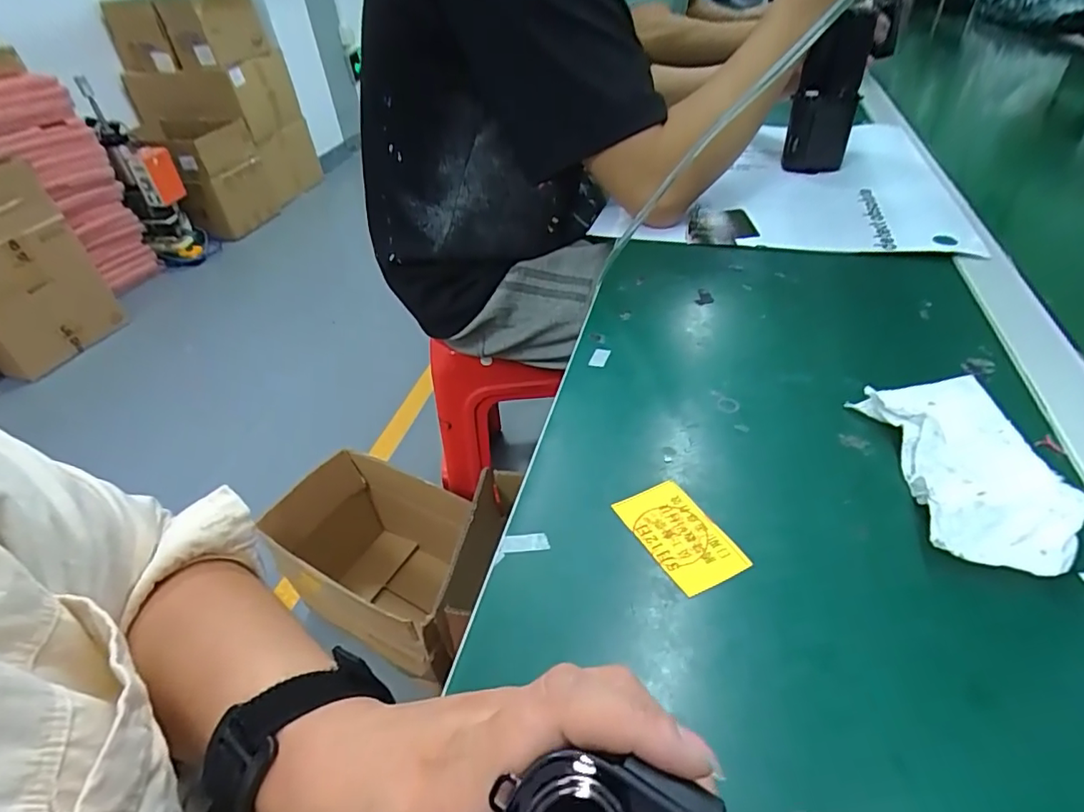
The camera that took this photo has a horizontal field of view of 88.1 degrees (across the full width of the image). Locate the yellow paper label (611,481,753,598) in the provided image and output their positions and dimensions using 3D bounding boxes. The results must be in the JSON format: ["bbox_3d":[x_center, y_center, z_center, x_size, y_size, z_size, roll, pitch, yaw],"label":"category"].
[{"bbox_3d":[0.071,0.066,0.291,0.039,0.004,0.064,-24,44,-20],"label":"yellow paper label"}]

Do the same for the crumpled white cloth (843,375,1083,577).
[{"bbox_3d":[0.225,0.031,0.300,0.071,0.022,0.124,0,41,7],"label":"crumpled white cloth"}]

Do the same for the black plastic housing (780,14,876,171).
[{"bbox_3d":[0.313,-0.336,0.619,0.067,0.141,0.061,10,44,18],"label":"black plastic housing"}]

